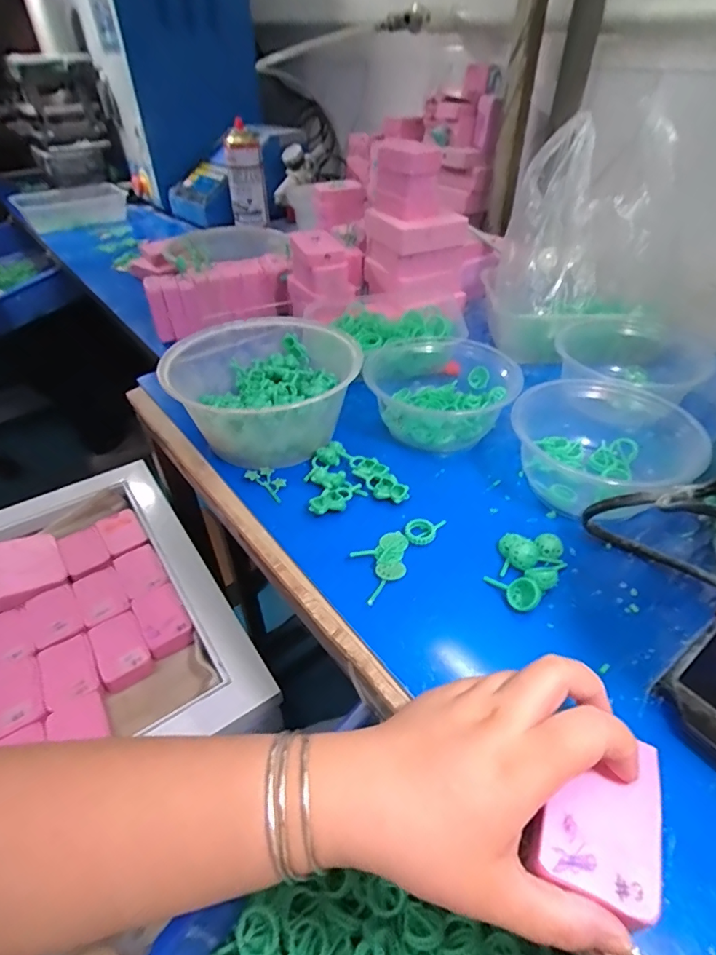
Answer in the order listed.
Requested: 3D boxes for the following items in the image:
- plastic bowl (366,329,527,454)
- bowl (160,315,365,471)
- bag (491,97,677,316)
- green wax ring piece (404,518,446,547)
[{"bbox_3d":[0.080,-0.086,0.475,0.132,0.053,0.145,-23,46,-23],"label":"plastic bowl"},{"bbox_3d":[-0.085,-0.083,0.456,0.158,0.071,0.154,0,41,0],"label":"bowl"},{"bbox_3d":[0.233,-0.272,0.528,0.158,0.209,0.057,33,20,29],"label":"bag"},{"bbox_3d":[0.052,0.038,0.368,0.034,0.006,0.020,-18,45,-19],"label":"green wax ring piece"}]

